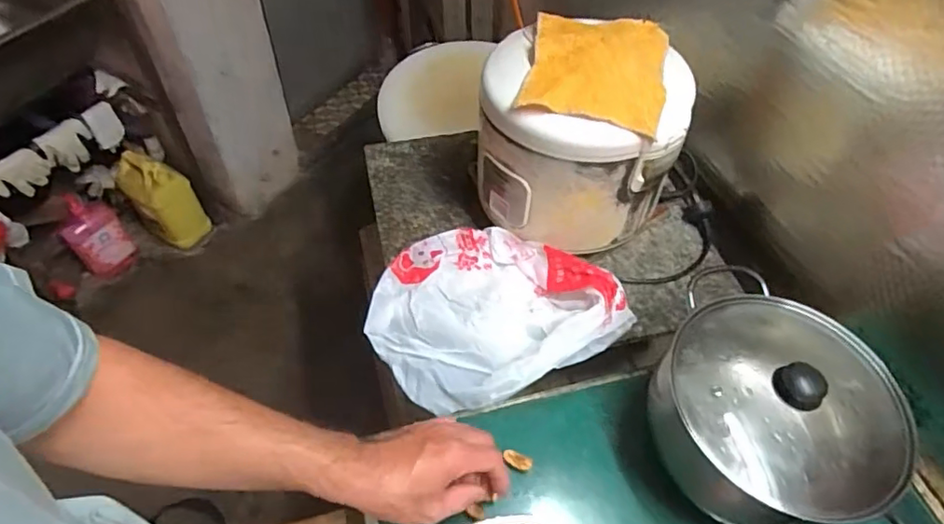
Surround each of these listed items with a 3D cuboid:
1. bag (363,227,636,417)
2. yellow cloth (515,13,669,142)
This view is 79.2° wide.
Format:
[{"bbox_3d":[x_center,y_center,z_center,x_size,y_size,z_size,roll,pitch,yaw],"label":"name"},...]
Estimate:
[{"bbox_3d":[0.016,0.047,0.713,0.281,0.065,0.245,-26,59,-21],"label":"bag"},{"bbox_3d":[0.145,-0.233,0.662,0.156,0.035,0.176,12,54,6],"label":"yellow cloth"}]

